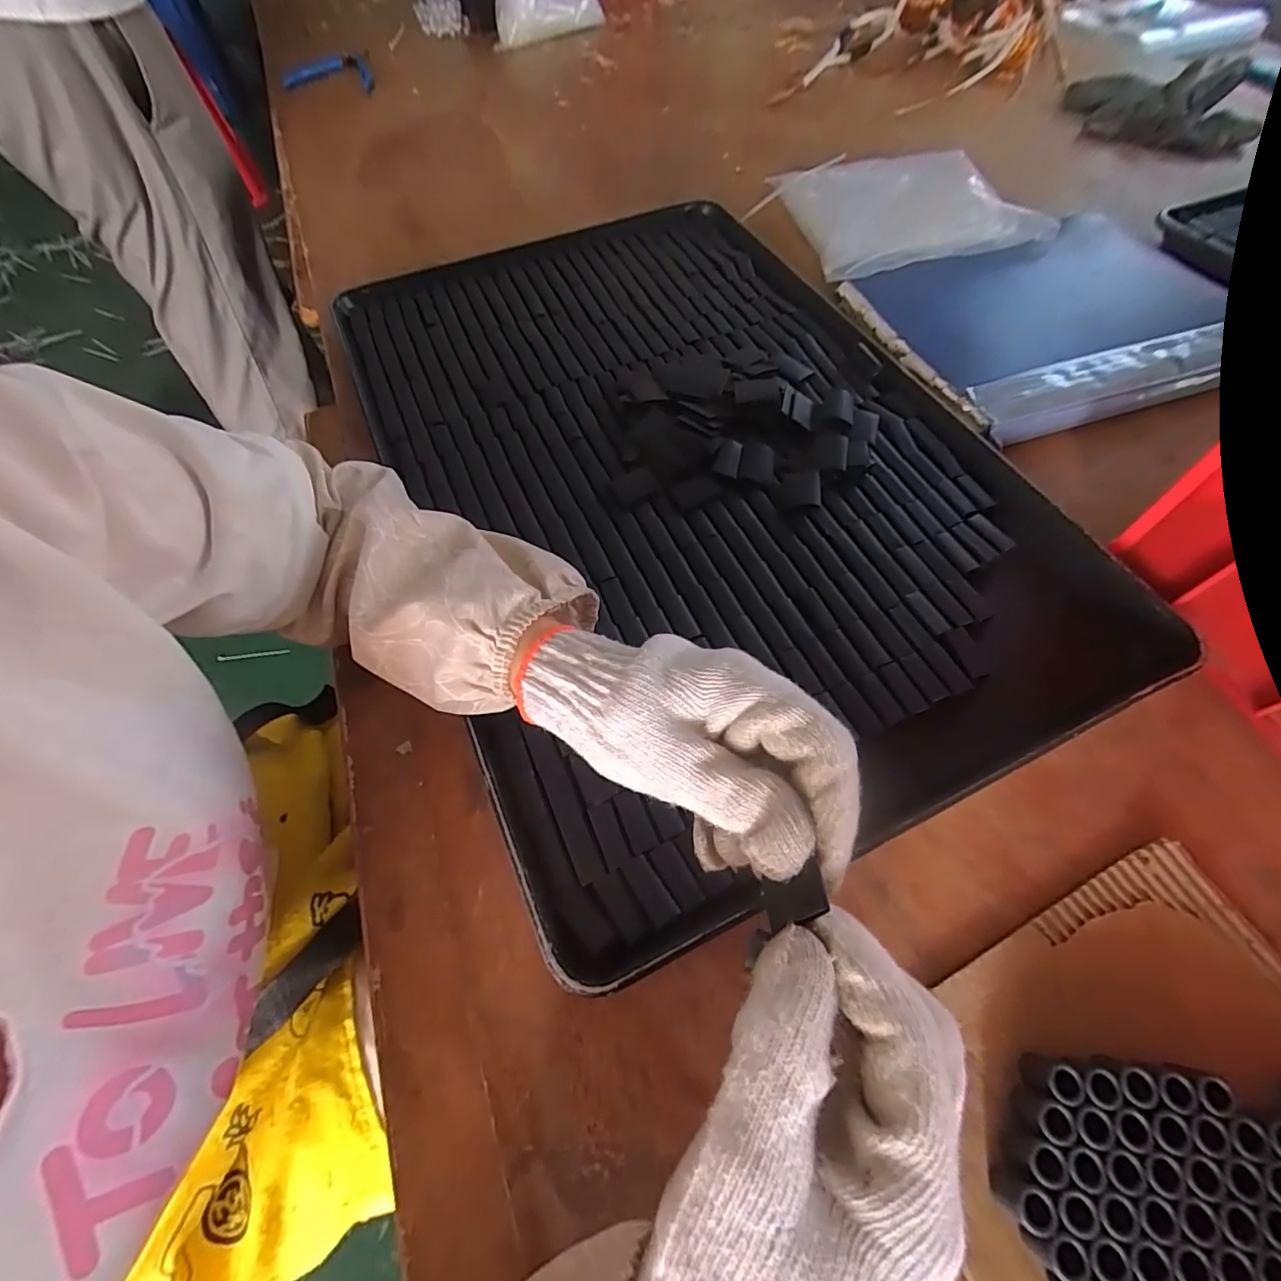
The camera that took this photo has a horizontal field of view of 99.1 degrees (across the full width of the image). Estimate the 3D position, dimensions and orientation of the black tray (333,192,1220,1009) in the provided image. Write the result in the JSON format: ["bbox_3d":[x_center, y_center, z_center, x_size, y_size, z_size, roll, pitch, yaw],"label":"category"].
[{"bbox_3d":[0.022,-0.151,0.405,0.395,0.022,0.594,-24,64,-10],"label":"black tray"}]

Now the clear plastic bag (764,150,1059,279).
[{"bbox_3d":[0.262,-0.442,0.547,0.209,0.033,0.201,-10,63,-4],"label":"clear plastic bag"}]

